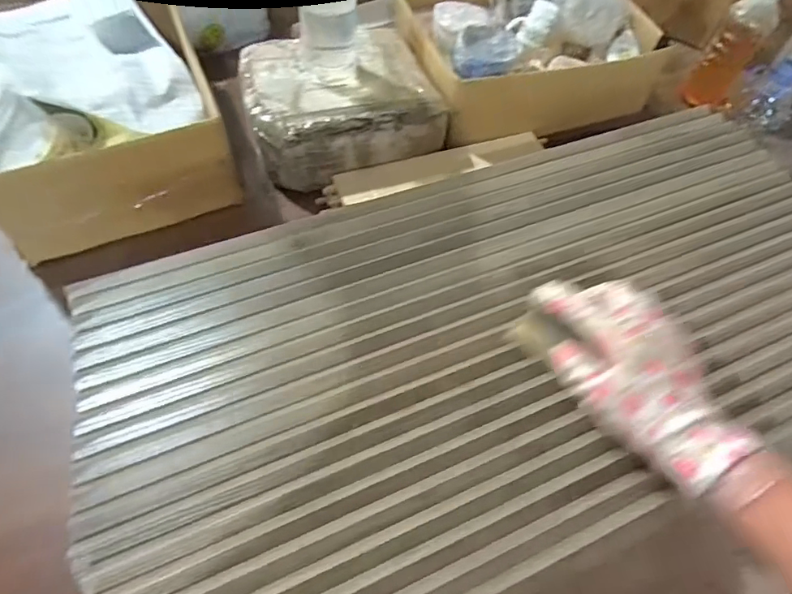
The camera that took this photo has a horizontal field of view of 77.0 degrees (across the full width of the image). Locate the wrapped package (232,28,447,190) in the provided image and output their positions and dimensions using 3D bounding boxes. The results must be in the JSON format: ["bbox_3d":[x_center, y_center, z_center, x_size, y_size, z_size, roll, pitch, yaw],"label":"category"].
[{"bbox_3d":[-0.074,-0.252,0.642,0.231,0.078,0.191,-17,59,-13],"label":"wrapped package"}]

